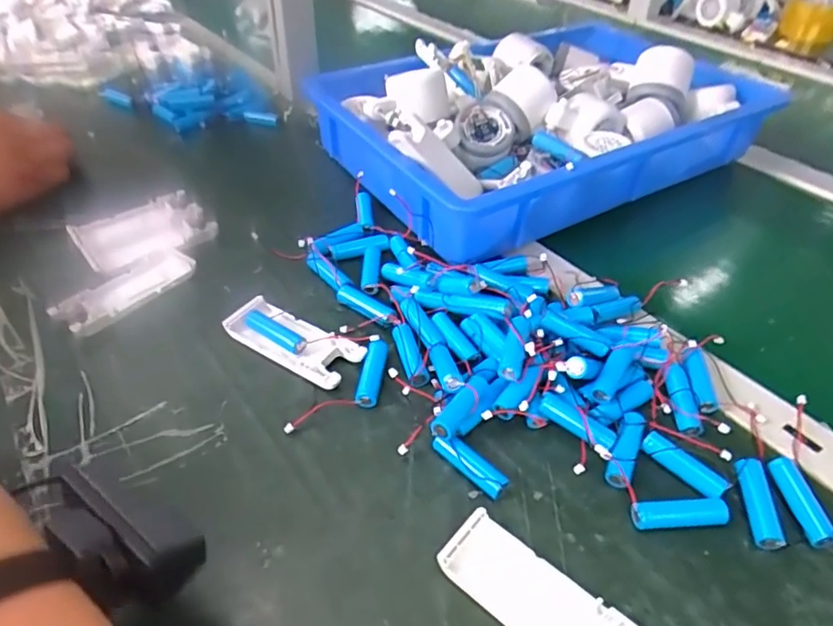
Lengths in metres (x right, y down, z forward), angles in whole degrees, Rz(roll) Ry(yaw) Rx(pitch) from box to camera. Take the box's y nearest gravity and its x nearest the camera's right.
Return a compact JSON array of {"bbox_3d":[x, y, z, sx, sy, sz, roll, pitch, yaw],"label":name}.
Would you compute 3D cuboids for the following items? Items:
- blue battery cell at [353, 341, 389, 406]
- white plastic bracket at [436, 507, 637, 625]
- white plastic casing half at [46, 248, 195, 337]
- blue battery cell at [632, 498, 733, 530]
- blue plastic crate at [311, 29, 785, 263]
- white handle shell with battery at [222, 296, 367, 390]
[{"bbox_3d":[-0.030,0.041,0.390,0.014,0.015,0.049,7,43,7],"label":"blue battery cell"},{"bbox_3d":[0.062,0.146,0.287,0.105,0.011,0.039,30,50,28],"label":"white plastic bracket"},{"bbox_3d":[-0.231,-0.021,0.453,0.044,0.011,0.105,27,49,26],"label":"white plastic casing half"},{"bbox_3d":[0.148,0.113,0.321,0.052,0.012,0.012,-3,43,-3],"label":"blue battery cell"},{"bbox_3d":[0.133,-0.216,0.604,0.429,0.083,0.292,-23,48,-23],"label":"blue plastic crate"},{"bbox_3d":[-0.090,0.021,0.412,0.101,0.015,0.040,23,47,22],"label":"white handle shell with battery"}]

